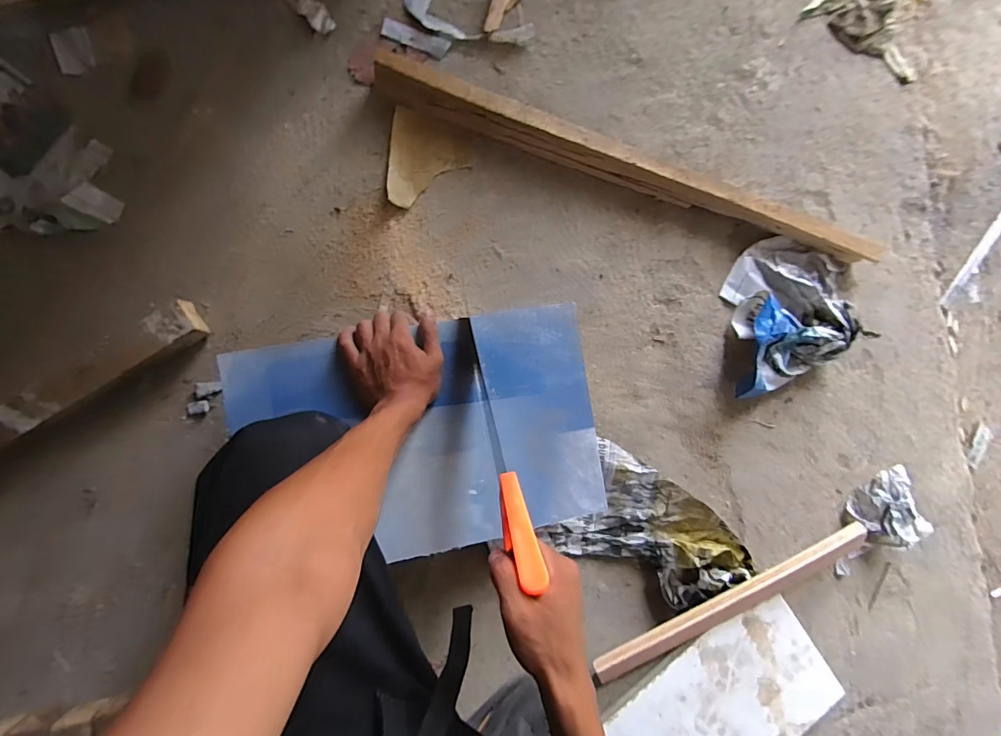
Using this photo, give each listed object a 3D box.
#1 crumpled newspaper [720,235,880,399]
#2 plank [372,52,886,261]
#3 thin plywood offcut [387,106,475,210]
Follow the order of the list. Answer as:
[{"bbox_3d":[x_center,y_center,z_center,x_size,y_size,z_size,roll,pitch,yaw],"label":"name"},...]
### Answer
[{"bbox_3d":[0.457,-0.083,0.642,0.198,0.079,0.233,-2,91,-9],"label":"crumpled newspaper"},{"bbox_3d":[0.208,-0.285,0.613,0.781,0.046,0.040,16,89,-9],"label":"plank"},{"bbox_3d":[-0.097,-0.283,0.581,0.110,0.009,0.126,8,90,-9],"label":"thin plywood offcut"}]

